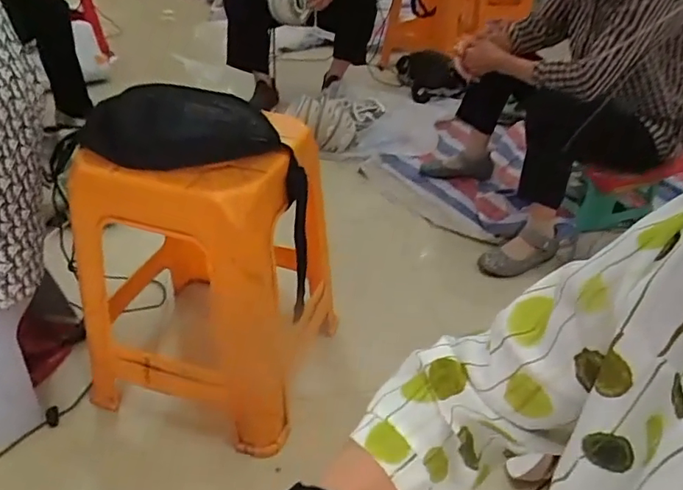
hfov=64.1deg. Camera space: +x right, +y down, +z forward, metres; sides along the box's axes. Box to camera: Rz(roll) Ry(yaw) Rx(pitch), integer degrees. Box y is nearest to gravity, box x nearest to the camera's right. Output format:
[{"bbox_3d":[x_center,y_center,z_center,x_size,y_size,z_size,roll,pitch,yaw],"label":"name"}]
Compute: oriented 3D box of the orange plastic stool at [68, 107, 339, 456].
[{"bbox_3d":[-0.214,0.022,0.955,0.344,0.519,0.356,12,37,11],"label":"orange plastic stool"}]

